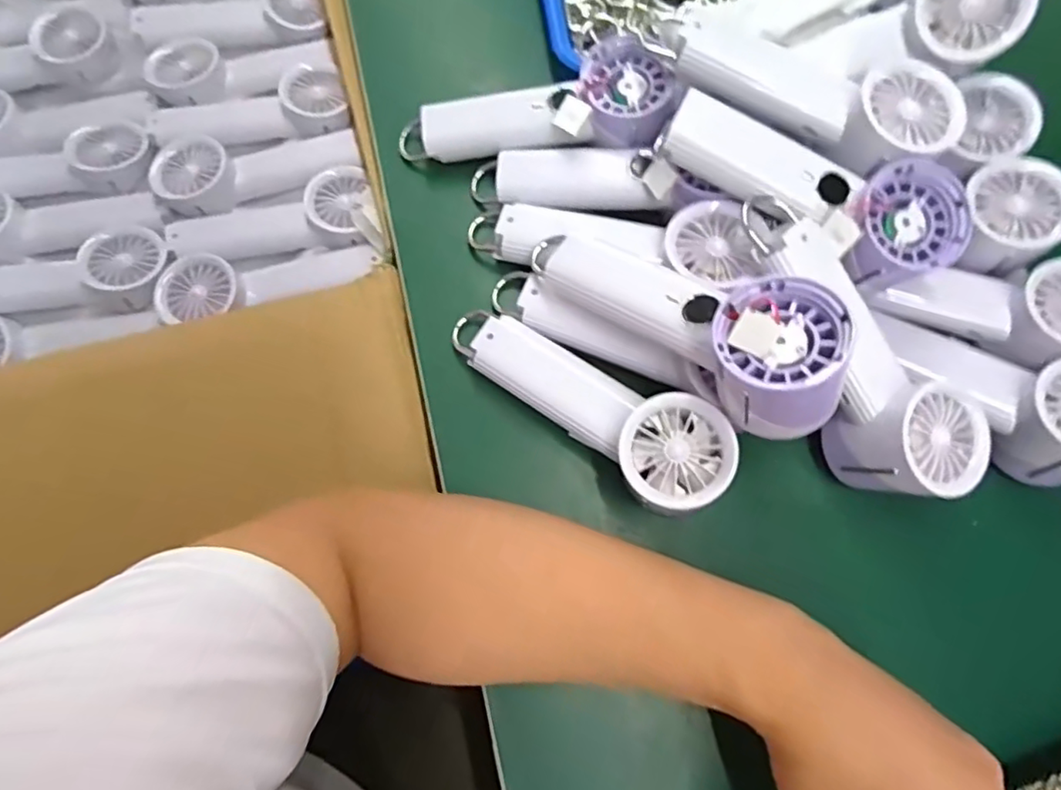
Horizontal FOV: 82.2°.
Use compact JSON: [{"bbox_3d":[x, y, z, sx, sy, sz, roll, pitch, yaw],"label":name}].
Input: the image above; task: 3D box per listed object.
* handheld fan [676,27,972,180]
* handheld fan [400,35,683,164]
[{"bbox_3d":[0.175,-0.189,0.377,0.170,0.039,0.073,32,76,7],"label":"handheld fan"},{"bbox_3d":[0.002,-0.198,0.423,0.190,0.031,0.071,-6,74,10],"label":"handheld fan"}]

